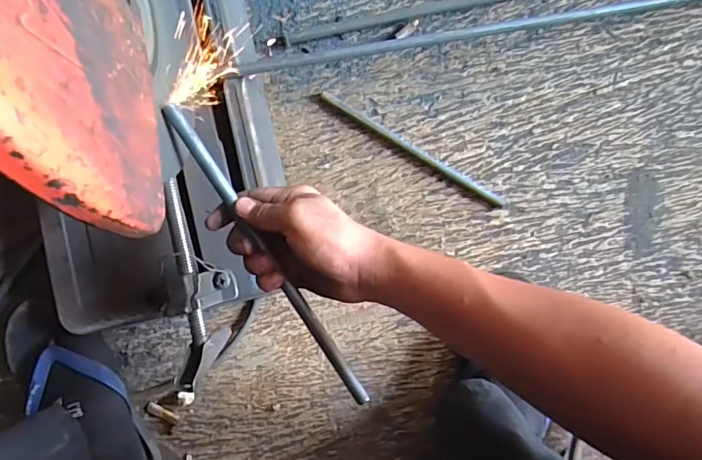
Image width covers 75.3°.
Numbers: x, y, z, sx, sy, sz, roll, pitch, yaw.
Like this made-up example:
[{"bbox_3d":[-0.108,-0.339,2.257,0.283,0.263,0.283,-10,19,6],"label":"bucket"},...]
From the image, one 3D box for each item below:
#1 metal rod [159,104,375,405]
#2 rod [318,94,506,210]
[{"bbox_3d":[-0.060,0.022,0.346,0.013,0.006,0.266,-32,96,0],"label":"metal rod"},{"bbox_3d":[0.072,-0.095,0.540,0.246,0.015,0.010,32,90,2],"label":"rod"}]

